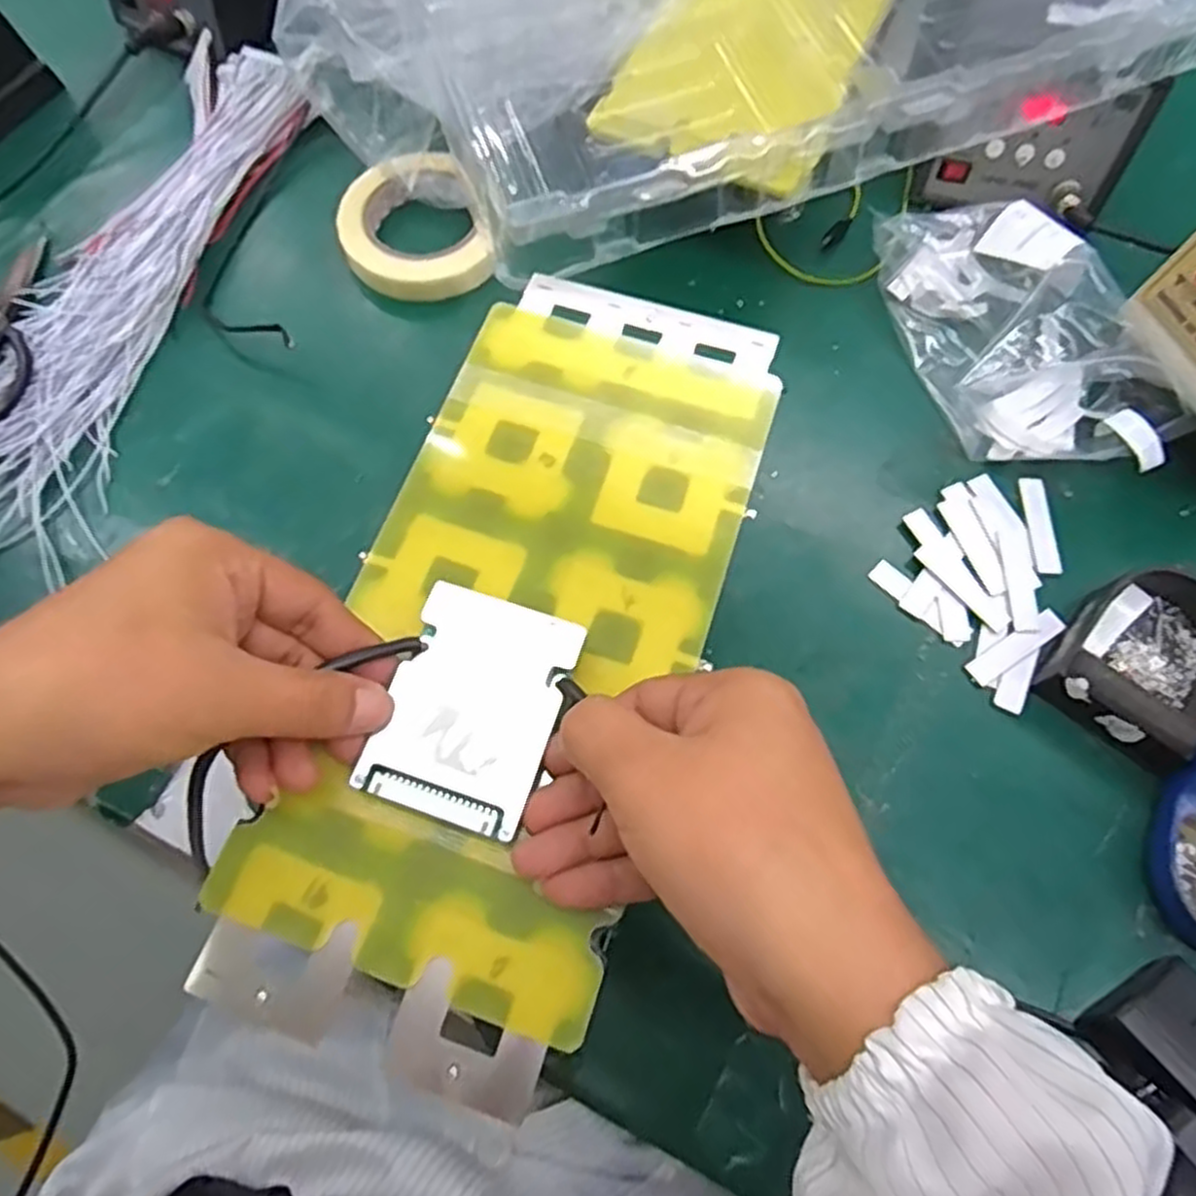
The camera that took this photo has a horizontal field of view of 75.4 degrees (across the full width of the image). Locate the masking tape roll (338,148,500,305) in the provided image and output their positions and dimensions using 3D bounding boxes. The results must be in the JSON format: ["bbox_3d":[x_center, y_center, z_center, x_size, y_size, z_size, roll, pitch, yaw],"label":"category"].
[{"bbox_3d":[-0.128,-0.258,0.540,0.098,0.031,0.108,-15,70,-2],"label":"masking tape roll"}]

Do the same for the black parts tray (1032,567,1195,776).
[{"bbox_3d":[0.304,0.030,0.426,0.079,0.034,0.110,37,76,14],"label":"black parts tray"}]

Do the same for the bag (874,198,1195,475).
[{"bbox_3d":[0.272,-0.174,0.490,0.119,0.061,0.212,-19,70,-4],"label":"bag"}]

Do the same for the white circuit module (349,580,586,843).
[{"bbox_3d":[-0.045,0.038,0.277,0.060,0.004,0.080,17,72,9],"label":"white circuit module"}]

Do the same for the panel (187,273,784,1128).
[{"bbox_3d":[-0.026,0.005,0.304,0.137,0.018,0.318,18,72,9],"label":"panel"}]

